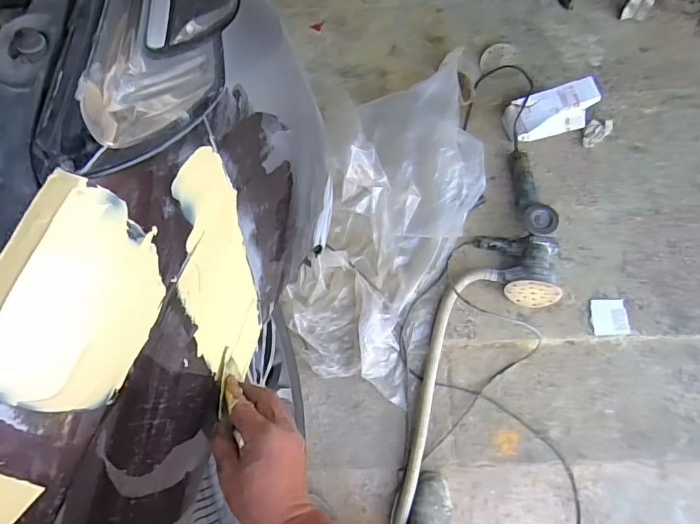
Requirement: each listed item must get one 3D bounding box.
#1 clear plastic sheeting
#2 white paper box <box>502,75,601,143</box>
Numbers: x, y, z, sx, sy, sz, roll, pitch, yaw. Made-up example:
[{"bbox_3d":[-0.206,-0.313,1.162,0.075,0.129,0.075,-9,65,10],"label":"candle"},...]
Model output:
[{"bbox_3d":[0.127,-0.190,1.336,0.460,0.171,1.070,16,75,7],"label":"clear plastic sheeting"},{"bbox_3d":[0.629,-0.460,1.445,0.282,0.103,0.141,-21,74,-3],"label":"white paper box"}]

